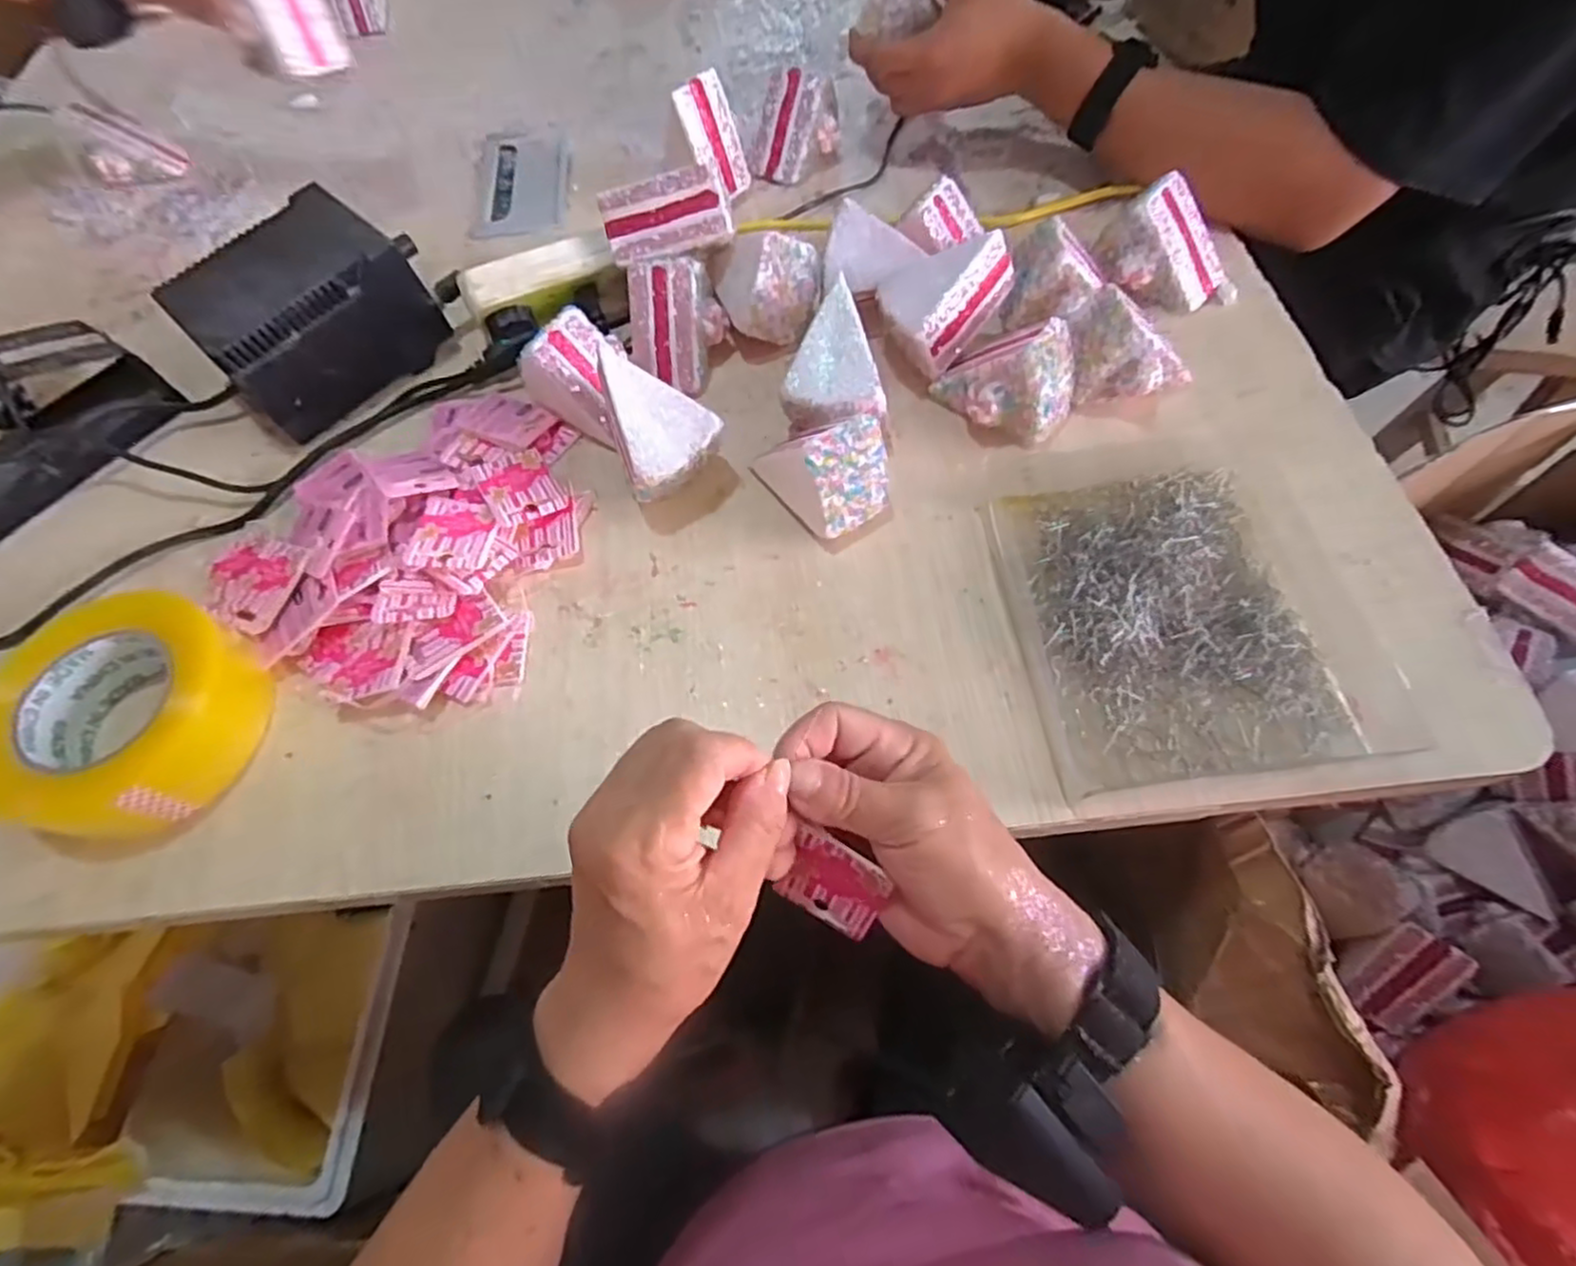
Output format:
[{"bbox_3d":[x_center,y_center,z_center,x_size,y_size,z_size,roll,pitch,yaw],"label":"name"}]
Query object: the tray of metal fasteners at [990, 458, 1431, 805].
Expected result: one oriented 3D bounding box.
[{"bbox_3d":[0.221,-0.015,0.406,0.169,0.029,0.188,-6,63,0],"label":"tray of metal fasteners"}]

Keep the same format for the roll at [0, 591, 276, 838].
[{"bbox_3d":[-0.361,0.044,0.383,0.126,0.045,0.116,-1,63,2],"label":"roll"}]

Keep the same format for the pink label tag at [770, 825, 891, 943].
[{"bbox_3d":[0.020,0.109,0.306,0.044,0.060,0.004,28,46,13],"label":"pink label tag"}]

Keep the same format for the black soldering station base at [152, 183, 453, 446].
[{"bbox_3d":[-0.346,-0.231,0.514,0.112,0.085,0.145,39,71,20],"label":"black soldering station base"}]

